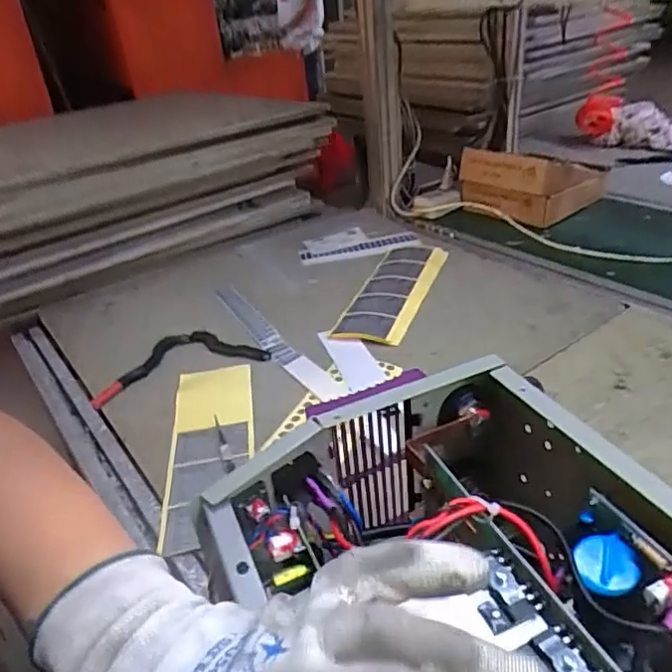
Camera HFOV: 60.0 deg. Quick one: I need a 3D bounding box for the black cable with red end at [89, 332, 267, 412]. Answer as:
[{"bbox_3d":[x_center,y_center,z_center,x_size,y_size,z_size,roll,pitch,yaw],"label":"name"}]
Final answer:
[{"bbox_3d":[-0.200,0.025,0.737,0.212,0.027,0.096,-14,31,-15],"label":"black cable with red end"}]

